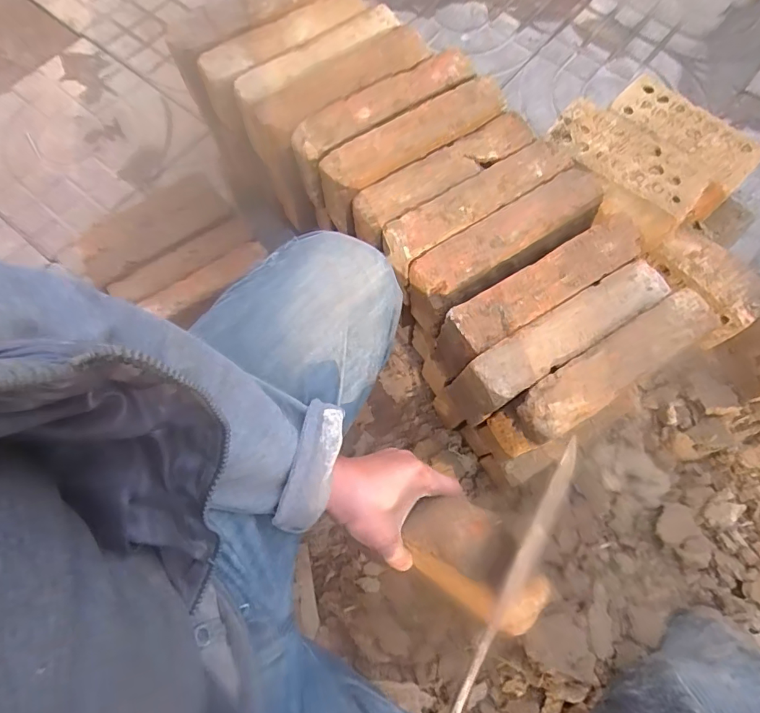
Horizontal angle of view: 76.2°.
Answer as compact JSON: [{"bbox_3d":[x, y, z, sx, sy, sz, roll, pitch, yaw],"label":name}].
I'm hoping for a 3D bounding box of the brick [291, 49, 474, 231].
[{"bbox_3d":[0.005,-0.281,0.629,0.241,0.131,0.067,-36,75,-11],"label":"brick"}]

